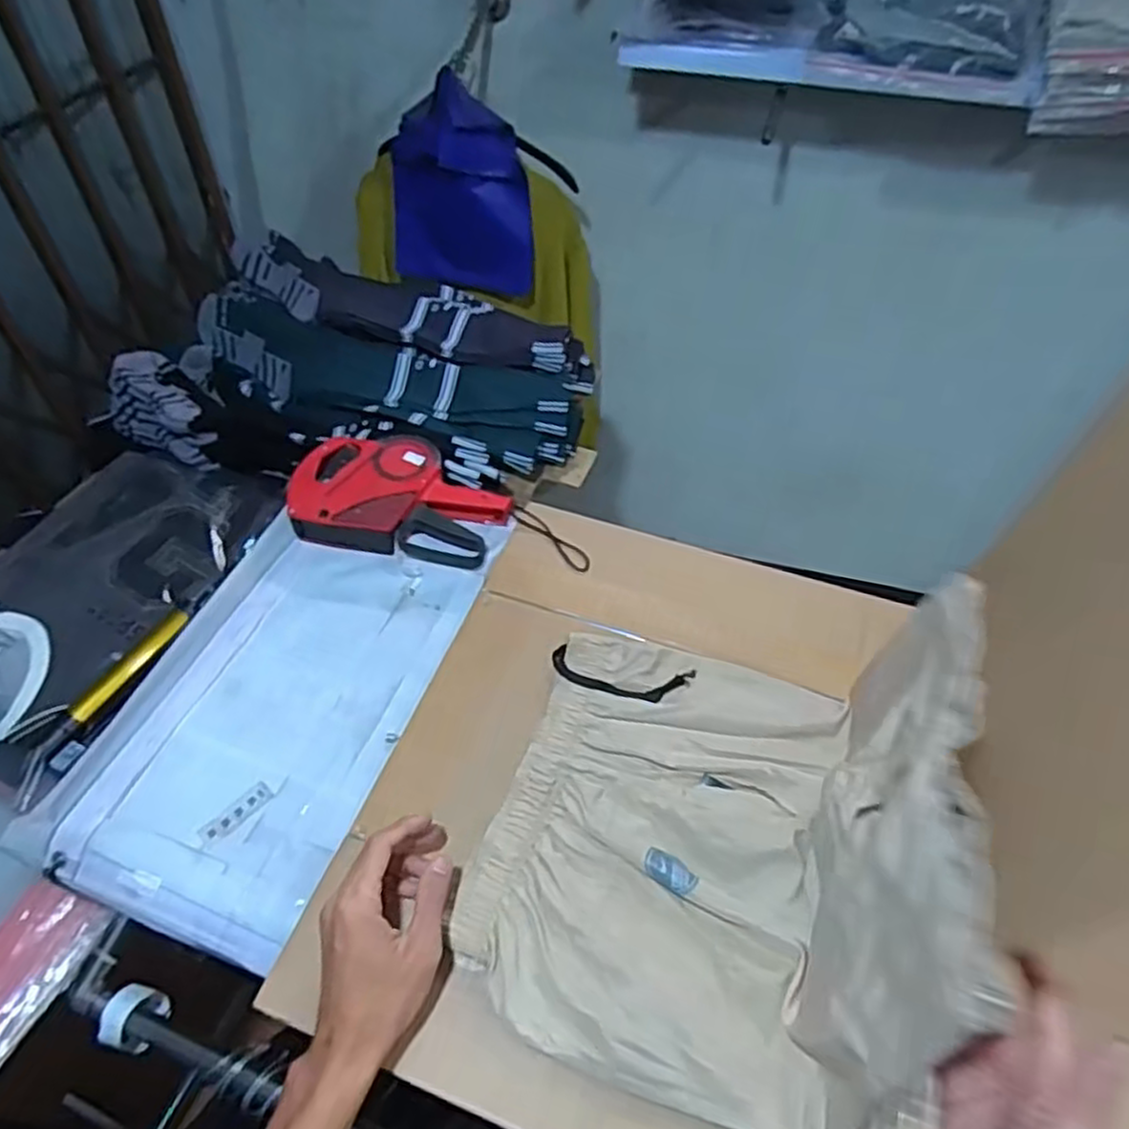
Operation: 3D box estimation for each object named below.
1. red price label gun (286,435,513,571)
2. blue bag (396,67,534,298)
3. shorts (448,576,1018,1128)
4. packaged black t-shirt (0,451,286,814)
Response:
[{"bbox_3d":[-0.173,-0.068,0.803,0.218,0.050,0.148,13,52,10],"label":"red price label gun"},{"bbox_3d":[-0.191,-0.673,1.359,0.236,0.347,0.119,-10,52,-9],"label":"blue bag"},{"bbox_3d":[0.084,0.148,0.502,0.265,0.217,0.314,14,52,10],"label":"shorts"},{"bbox_3d":[-0.522,0.029,0.815,0.288,0.045,0.387,15,52,11],"label":"packaged black t-shirt"}]

